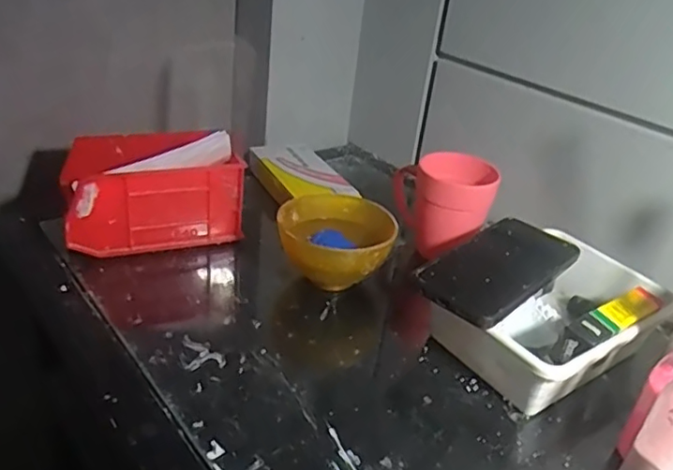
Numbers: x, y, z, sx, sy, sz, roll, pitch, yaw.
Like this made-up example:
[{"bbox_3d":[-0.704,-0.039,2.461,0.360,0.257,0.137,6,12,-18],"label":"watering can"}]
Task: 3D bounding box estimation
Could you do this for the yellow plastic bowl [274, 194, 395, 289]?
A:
[{"bbox_3d":[-0.001,0.013,0.581,0.107,0.069,0.108,5,30,-3],"label":"yellow plastic bowl"}]

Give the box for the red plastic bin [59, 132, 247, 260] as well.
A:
[{"bbox_3d":[-0.187,-0.046,0.606,0.165,0.113,0.094,-10,34,-26],"label":"red plastic bin"}]

